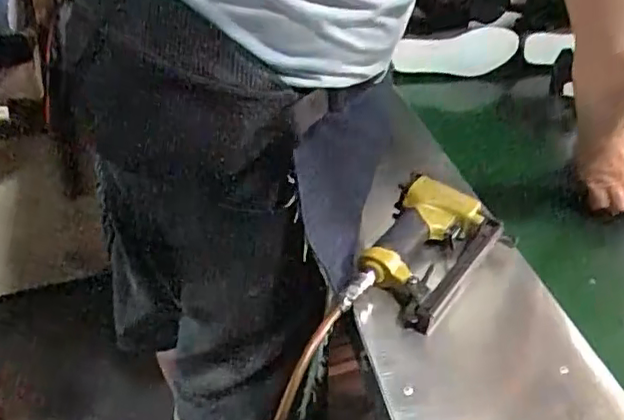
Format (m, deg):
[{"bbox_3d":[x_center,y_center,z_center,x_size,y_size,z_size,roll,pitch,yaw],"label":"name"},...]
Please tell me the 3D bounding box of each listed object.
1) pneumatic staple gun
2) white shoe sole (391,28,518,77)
[{"bbox_3d":[0.119,0.046,0.669,0.138,0.056,0.204,27,41,27],"label":"pneumatic staple gun"},{"bbox_3d":[0.285,-0.307,1.170,0.275,0.115,0.029,-6,59,-17],"label":"white shoe sole"}]

